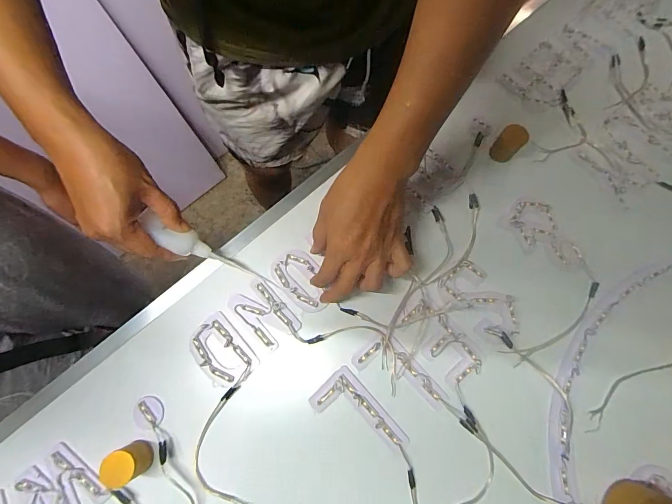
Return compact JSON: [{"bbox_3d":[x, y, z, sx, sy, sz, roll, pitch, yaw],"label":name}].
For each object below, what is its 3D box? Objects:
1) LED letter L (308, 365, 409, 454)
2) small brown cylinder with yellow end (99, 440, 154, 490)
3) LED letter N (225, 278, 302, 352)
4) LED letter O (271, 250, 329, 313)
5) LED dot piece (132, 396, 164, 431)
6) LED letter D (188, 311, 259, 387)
[{"bbox_3d":[0.026,0.189,0.405,0.059,0.009,0.108,-43,80,-11],"label":"LED letter L"},{"bbox_3d":[-0.217,0.219,0.368,0.035,0.043,0.033,0,76,-1],"label":"small brown cylinder with yellow end"},{"bbox_3d":[-0.086,0.074,0.431,0.053,0.004,0.081,-42,80,-11],"label":"LED letter N"},{"bbox_3d":[-0.042,0.037,0.441,0.054,0.004,0.082,-30,78,-9],"label":"LED letter O"},{"bbox_3d":[-0.212,0.181,0.403,0.030,0.006,0.035,0,61,-24],"label":"LED dot piece"},{"bbox_3d":[-0.136,0.117,0.418,0.057,0.007,0.082,-38,80,-10],"label":"LED letter D"}]

